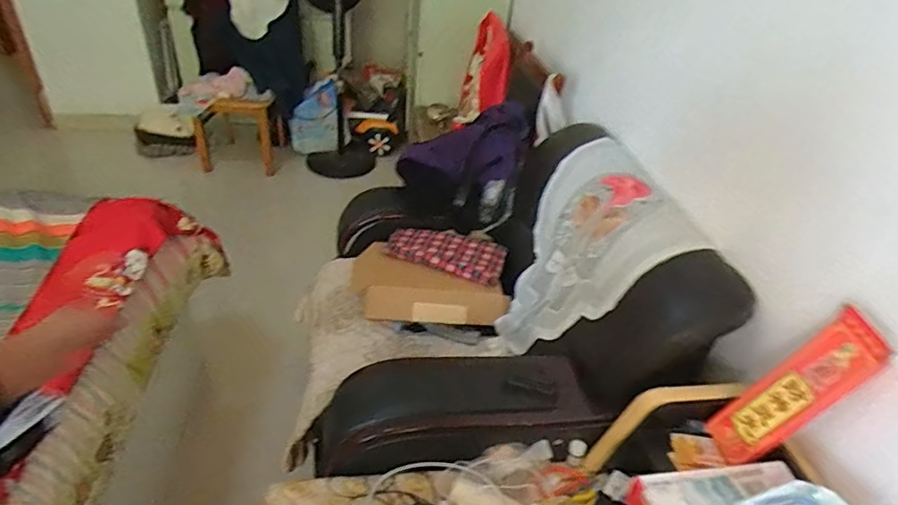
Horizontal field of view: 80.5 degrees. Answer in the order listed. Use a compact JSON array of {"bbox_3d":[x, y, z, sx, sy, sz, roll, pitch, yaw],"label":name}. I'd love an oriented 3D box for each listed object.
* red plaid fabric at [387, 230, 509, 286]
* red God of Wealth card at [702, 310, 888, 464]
[{"bbox_3d":[-0.008,-0.004,1.490,0.337,0.041,0.163,17,36,16],"label":"red plaid fabric"},{"bbox_3d":[0.558,0.233,0.869,0.020,0.329,0.094,4,41,-30],"label":"red God of Wealth card"}]

